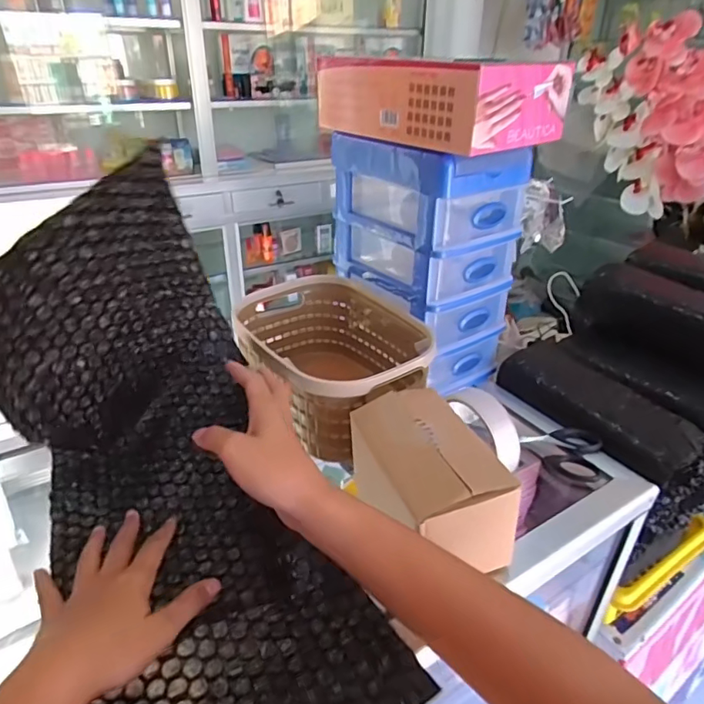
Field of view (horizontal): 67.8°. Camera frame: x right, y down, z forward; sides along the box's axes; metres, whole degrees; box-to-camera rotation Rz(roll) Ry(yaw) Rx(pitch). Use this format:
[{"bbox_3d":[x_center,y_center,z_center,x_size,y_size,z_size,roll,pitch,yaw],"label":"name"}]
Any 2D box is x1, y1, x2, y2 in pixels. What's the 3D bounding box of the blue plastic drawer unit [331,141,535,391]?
[{"bbox_3d":[0.081,-0.109,0.609,0.133,0.251,0.189,-21,36,-34],"label":"blue plastic drawer unit"}]

